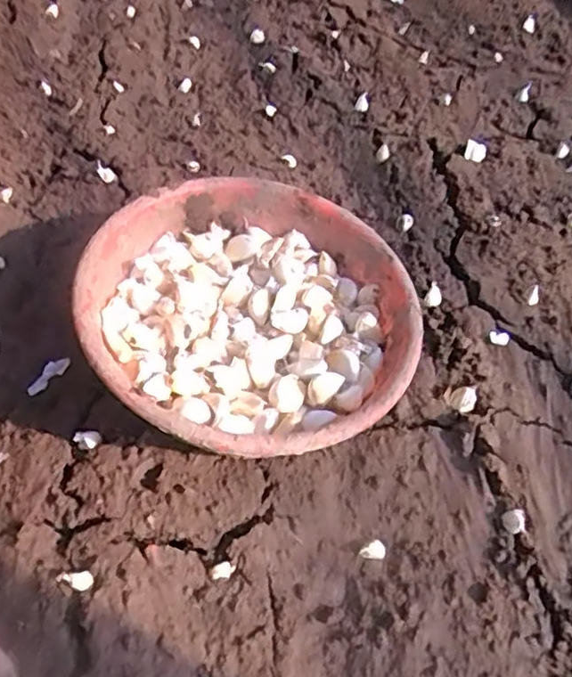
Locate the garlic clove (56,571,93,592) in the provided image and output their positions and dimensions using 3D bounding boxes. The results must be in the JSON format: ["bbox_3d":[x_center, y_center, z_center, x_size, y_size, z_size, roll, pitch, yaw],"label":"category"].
[{"bbox_3d":[-0.156,0.179,0.478,0.027,0.007,0.014,19,53,13],"label":"garlic clove"}]

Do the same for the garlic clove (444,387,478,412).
[{"bbox_3d":[0.155,0.053,0.571,0.028,0.011,0.023,10,52,6],"label":"garlic clove"}]

